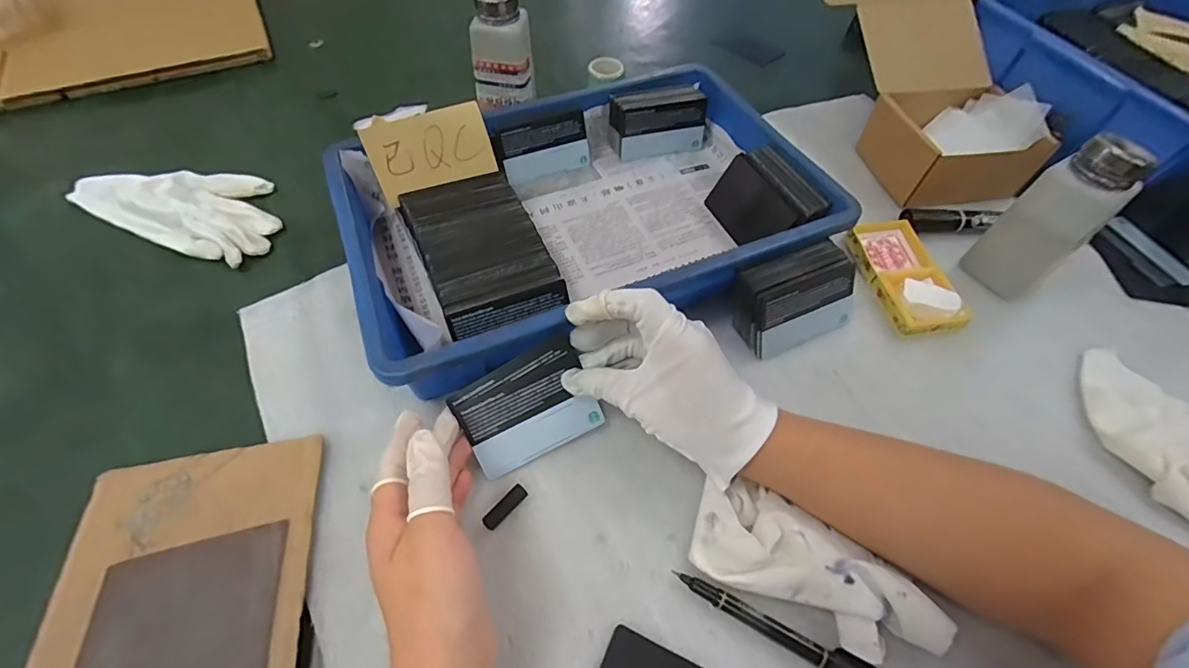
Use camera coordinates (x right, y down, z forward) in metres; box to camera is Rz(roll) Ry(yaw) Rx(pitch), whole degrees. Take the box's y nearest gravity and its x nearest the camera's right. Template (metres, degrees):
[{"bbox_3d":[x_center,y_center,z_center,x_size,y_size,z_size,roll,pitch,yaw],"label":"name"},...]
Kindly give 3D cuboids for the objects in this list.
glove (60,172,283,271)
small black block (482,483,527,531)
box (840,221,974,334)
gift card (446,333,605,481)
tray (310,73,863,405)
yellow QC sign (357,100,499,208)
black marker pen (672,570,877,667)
[{"bbox_3d":[-0.372,-0.118,0.454,0.189,0.021,0.095,13,56,5],"label":"glove"},{"bbox_3d":[-0.055,0.106,0.312,0.010,0.004,0.031,38,62,20],"label":"small black block"},{"bbox_3d":[0.258,-0.054,0.423,0.058,0.021,0.115,-7,57,-8],"label":"box"},{"bbox_3d":[-0.043,0.048,0.330,0.083,0.006,0.065,-28,97,-12],"label":"gift card"},{"bbox_3d":[-0.010,-0.103,0.422,0.364,0.074,0.248,-19,59,-15],"label":"tray"},{"bbox_3d":[-0.128,-0.145,0.400,0.092,0.058,0.004,-23,29,-12],"label":"yellow QC sign"},{"bbox_3d":[0.108,0.168,0.276,0.129,0.009,0.015,24,58,13],"label":"black marker pen"}]

